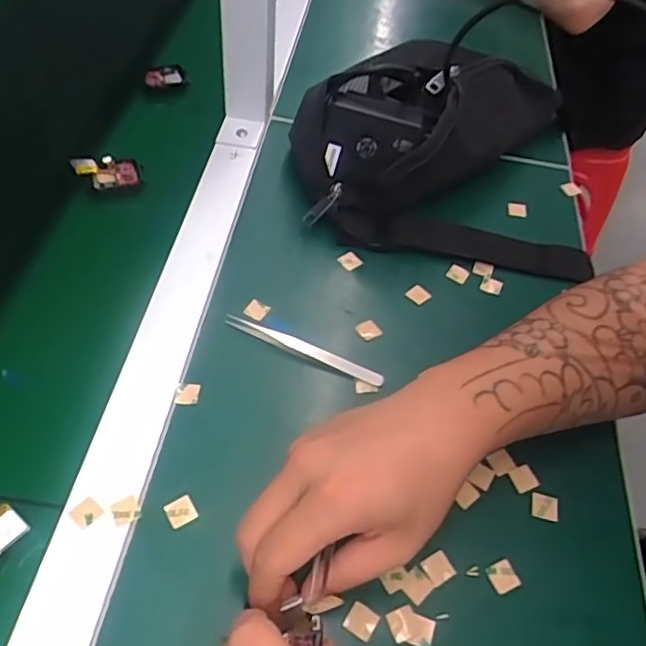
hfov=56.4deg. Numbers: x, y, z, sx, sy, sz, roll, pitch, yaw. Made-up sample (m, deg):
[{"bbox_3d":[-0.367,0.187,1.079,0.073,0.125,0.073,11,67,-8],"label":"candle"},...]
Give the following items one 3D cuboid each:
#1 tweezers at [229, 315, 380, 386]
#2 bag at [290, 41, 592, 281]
[{"bbox_3d":[-0.014,0.018,0.424,0.118,0.007,0.011,20,54,9],"label":"tweezers"},{"bbox_3d":[0.106,-0.165,0.528,0.258,0.091,0.217,8,53,0],"label":"bag"}]

